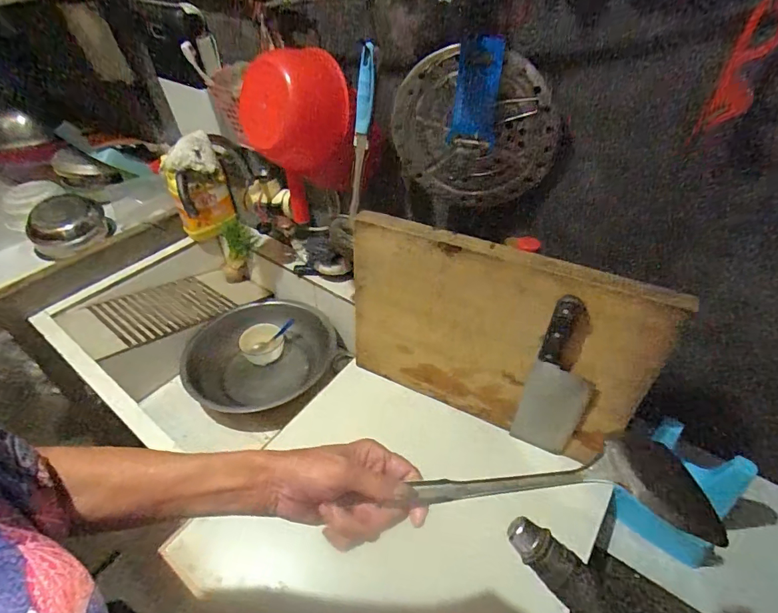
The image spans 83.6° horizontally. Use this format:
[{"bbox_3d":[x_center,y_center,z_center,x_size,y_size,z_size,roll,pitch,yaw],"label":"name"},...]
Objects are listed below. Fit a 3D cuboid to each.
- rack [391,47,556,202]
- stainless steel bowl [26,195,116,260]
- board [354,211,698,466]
[{"bbox_3d":[0.111,-0.233,0.603,0.220,0.206,0.024,13,48,15],"label":"rack"},{"bbox_3d":[-0.923,-0.221,1.243,0.184,0.105,0.182,-2,46,2],"label":"stainless steel bowl"},{"bbox_3d":[0.139,0.055,0.657,0.443,0.311,0.026,19,40,23],"label":"board"}]

